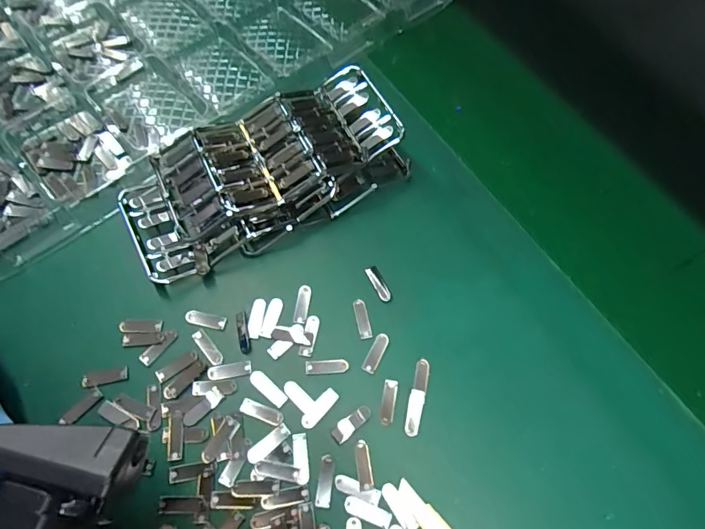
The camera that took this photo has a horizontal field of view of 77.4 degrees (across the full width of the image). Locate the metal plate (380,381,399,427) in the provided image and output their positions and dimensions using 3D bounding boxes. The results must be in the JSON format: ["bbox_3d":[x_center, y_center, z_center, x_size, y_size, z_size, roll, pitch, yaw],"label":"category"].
[{"bbox_3d":[0.024,0.088,0.281,0.009,0.004,0.028,9,63,3],"label":"metal plate"}]

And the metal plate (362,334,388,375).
[{"bbox_3d":[0.016,0.059,0.296,0.009,0.004,0.028,25,65,11],"label":"metal plate"}]

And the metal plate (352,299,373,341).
[{"bbox_3d":[0.007,0.038,0.306,0.009,0.004,0.027,-12,64,-7],"label":"metal plate"}]

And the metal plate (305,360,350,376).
[{"bbox_3d":[-0.017,0.068,0.291,0.028,0.004,0.009,-3,63,-3],"label":"metal plate"}]

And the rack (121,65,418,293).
[{"bbox_3d":[-0.067,-0.072,0.341,0.216,0.037,0.109,-25,67,-13],"label":"rack"}]

